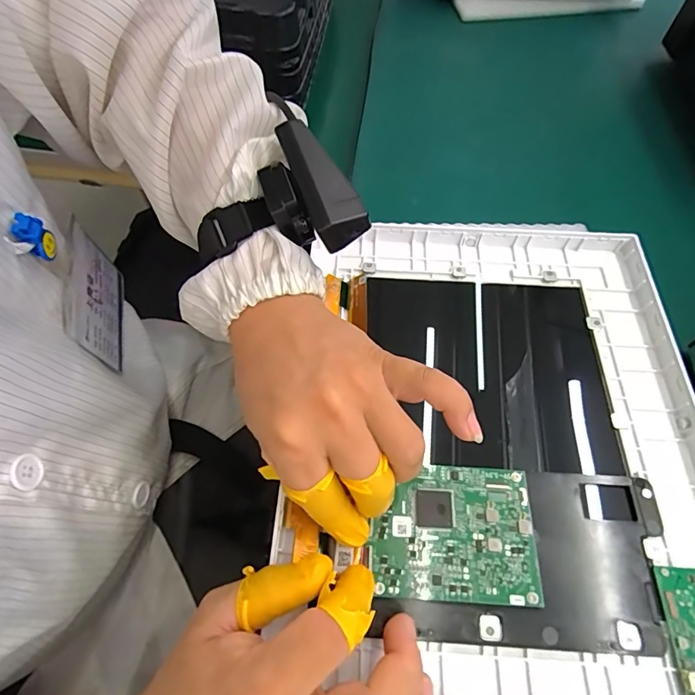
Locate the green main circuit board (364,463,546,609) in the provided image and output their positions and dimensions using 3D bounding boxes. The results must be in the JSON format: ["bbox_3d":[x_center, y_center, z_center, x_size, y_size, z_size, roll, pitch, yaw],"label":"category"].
[{"bbox_3d":[0.057,0.100,0.243,0.087,0.004,0.068,3,62,4],"label":"green main circuit board"}]

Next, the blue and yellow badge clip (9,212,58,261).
[{"bbox_3d":[-0.187,-0.065,0.268,0.012,0.030,0.015,-9,61,-6],"label":"blue and yellow badge clip"}]

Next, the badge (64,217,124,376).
[{"bbox_3d":[-0.187,-0.036,0.330,0.007,0.079,0.099,-9,61,-6],"label":"badge"}]

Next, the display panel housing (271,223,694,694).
[{"bbox_3d":[0.096,0.050,0.282,0.241,0.022,0.319,2,61,3],"label":"display panel housing"}]

